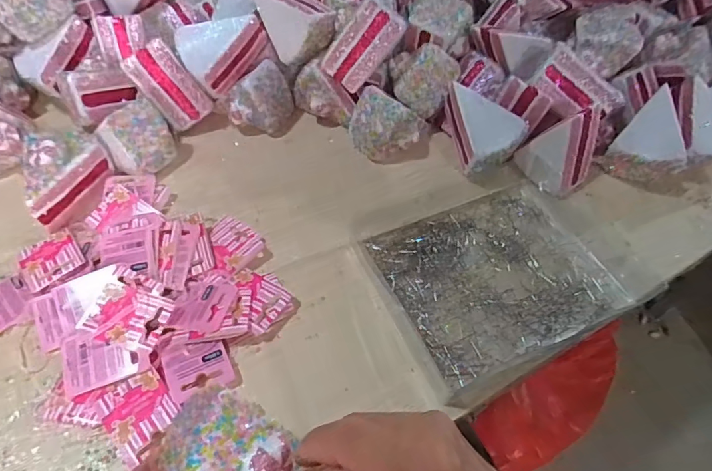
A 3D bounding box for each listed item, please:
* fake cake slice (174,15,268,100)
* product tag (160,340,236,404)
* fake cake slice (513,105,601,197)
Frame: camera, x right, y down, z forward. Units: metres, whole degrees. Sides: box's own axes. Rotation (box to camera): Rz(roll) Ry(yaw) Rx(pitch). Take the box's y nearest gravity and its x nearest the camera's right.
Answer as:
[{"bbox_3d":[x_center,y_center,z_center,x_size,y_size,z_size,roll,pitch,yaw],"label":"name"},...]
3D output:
[{"bbox_3d":[-0.147,-0.205,0.495,0.058,0.050,0.091,38,84,19],"label":"fake cake slice"},{"bbox_3d":[-0.122,0.100,0.352,0.047,0.004,0.044,-19,61,-20],"label":"product tag"},{"bbox_3d":[0.208,-0.091,0.462,0.068,0.085,0.057,33,58,20],"label":"fake cake slice"}]

